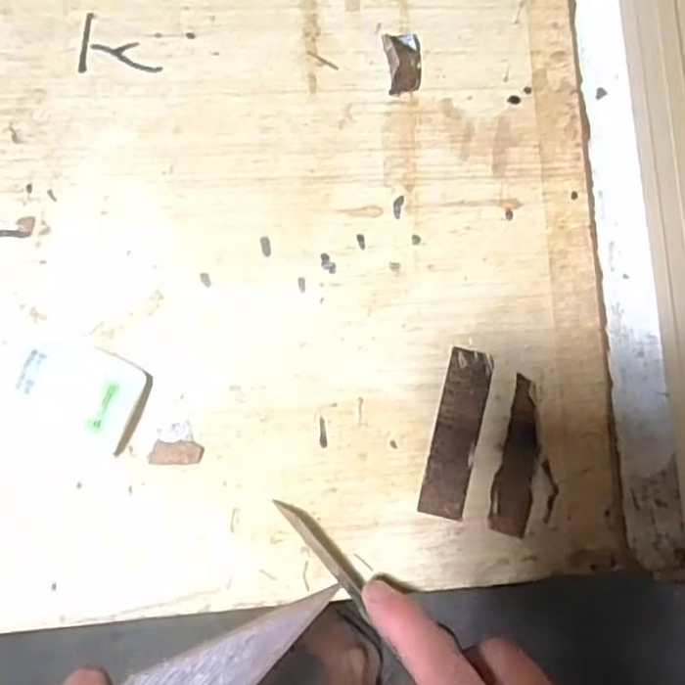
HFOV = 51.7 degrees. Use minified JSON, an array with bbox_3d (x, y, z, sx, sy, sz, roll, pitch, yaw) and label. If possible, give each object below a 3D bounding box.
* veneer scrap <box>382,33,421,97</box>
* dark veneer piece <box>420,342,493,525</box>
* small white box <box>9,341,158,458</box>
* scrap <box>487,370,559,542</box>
[{"bbox_3d":[0.029,-0.130,0.330,0.017,0.004,0.027,-4,86,-7],"label":"veneer scrap"},{"bbox_3d":[0.052,0.041,0.319,0.020,0.004,0.074,14,84,-5],"label":"dark veneer piece"},{"bbox_3d":[-0.109,0.021,0.294,0.050,0.018,0.037,23,83,-4],"label":"small white box"},{"bbox_3d":[0.085,0.053,0.320,0.028,0.004,0.069,12,84,-5],"label":"scrap"}]

